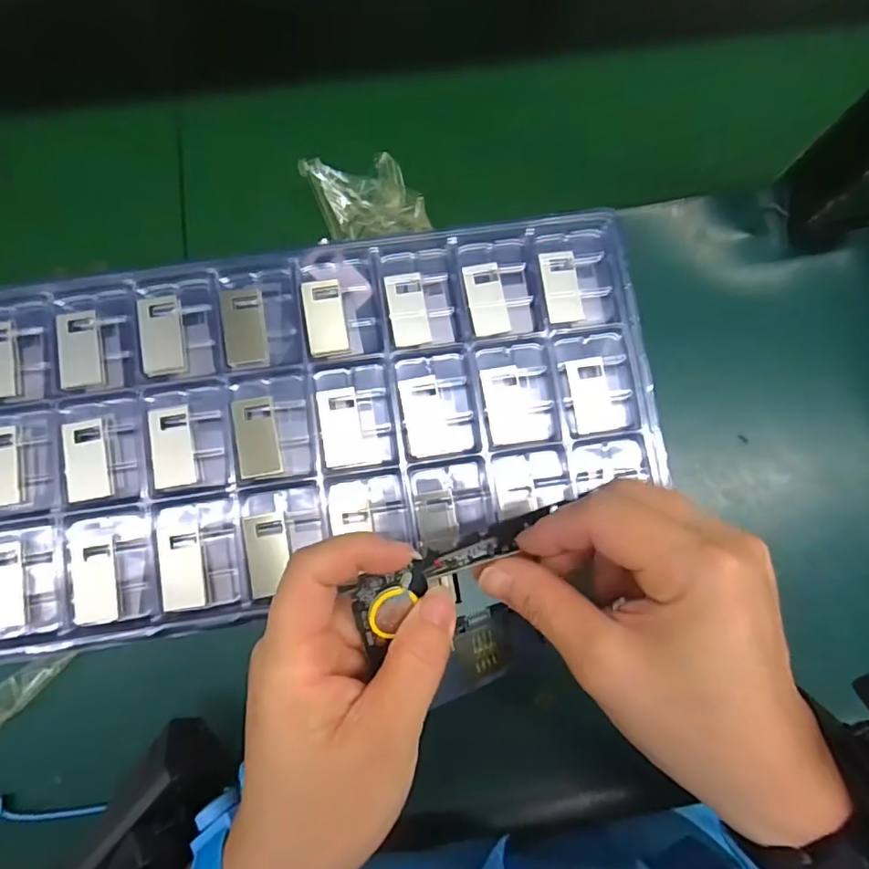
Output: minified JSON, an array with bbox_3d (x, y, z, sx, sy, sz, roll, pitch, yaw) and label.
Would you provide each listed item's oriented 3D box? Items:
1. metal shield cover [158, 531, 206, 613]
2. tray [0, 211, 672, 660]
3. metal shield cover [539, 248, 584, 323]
[{"bbox_3d":[-0.136,0.073,0.301,0.021,0.007,0.042,-8,78,-4],"label":"metal shield cover"},{"bbox_3d":[-0.068,-0.008,0.322,0.391,0.032,0.205,-9,78,-5],"label":"tray"},{"bbox_3d":[0.076,-0.088,0.334,0.022,0.008,0.043,-7,78,-4],"label":"metal shield cover"}]

